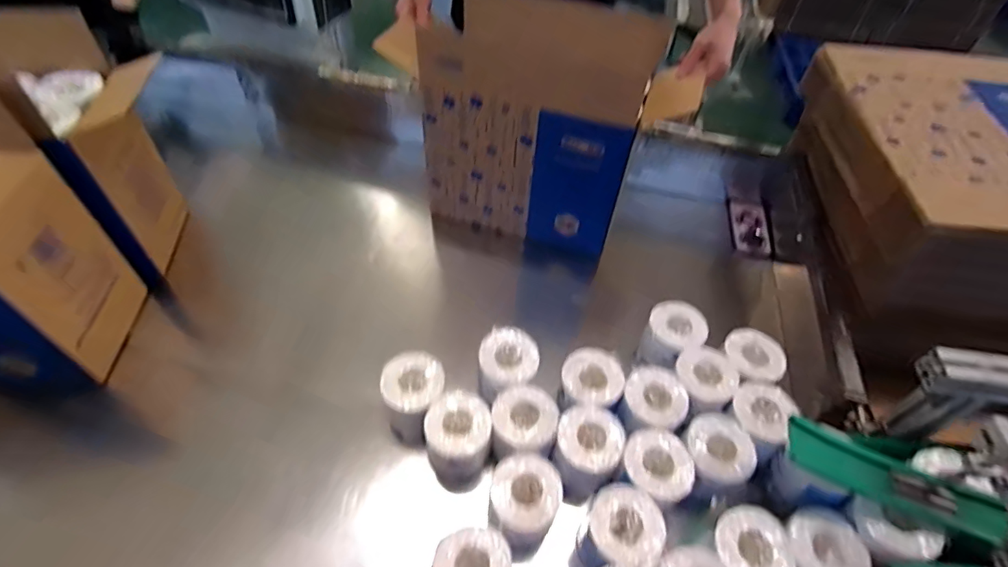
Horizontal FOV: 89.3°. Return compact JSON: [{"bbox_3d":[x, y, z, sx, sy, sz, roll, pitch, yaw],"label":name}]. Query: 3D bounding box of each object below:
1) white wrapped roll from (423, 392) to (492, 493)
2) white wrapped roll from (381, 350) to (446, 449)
[{"bbox_3d":[-0.073,0.254,0.795,0.100,0.156,0.114,-7,52,-10],"label":"white wrapped roll"},{"bbox_3d":[-0.143,0.184,0.822,0.098,0.115,0.118,-13,53,-15],"label":"white wrapped roll"}]

